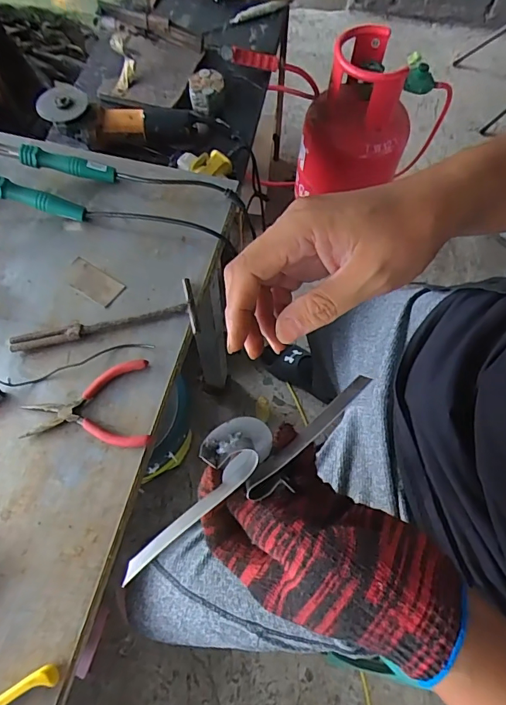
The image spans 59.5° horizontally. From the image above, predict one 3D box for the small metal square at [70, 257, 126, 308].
[{"bbox_3d":[-0.209,-0.092,0.573,0.079,0.004,0.040,32,70,11],"label":"small metal square"}]

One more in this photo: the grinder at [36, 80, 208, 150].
[{"bbox_3d":[-0.250,-0.448,0.871,0.310,0.089,0.081,2,66,-13],"label":"grinder"}]

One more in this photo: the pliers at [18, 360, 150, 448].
[{"bbox_3d":[-0.190,0.064,0.503,0.137,0.015,0.098,-6,68,-4],"label":"pliers"}]

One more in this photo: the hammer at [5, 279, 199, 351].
[{"bbox_3d":[-0.183,-0.045,0.548,0.221,0.012,0.066,-8,68,-5],"label":"hammer"}]

